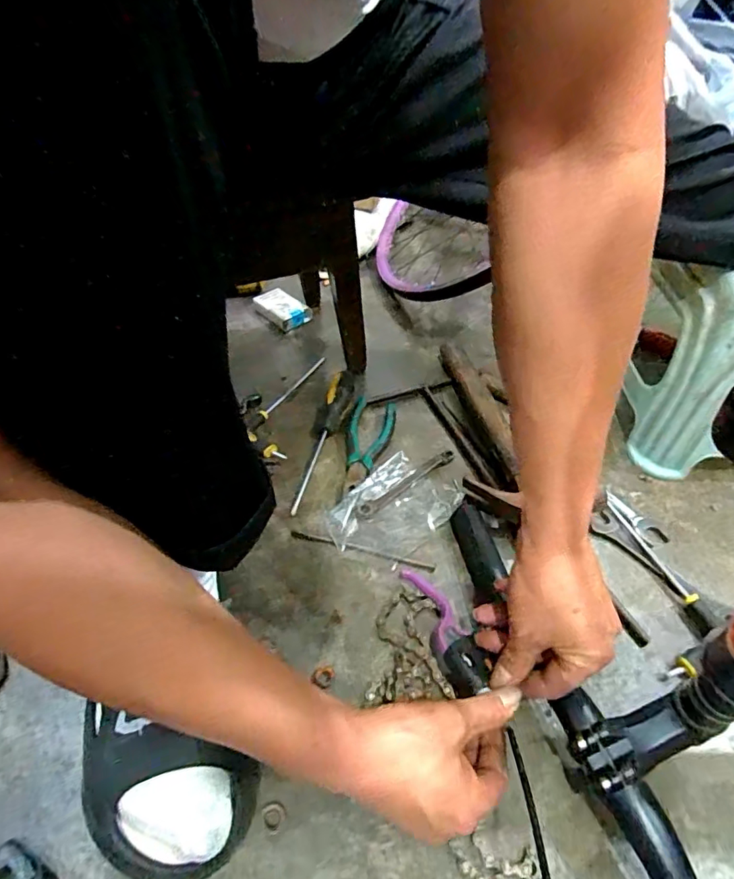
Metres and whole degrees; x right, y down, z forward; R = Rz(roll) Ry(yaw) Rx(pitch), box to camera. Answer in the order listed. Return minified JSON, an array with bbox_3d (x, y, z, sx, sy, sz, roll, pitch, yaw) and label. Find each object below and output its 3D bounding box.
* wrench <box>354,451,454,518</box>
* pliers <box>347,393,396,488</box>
[{"bbox_3d":[0.047,0.049,0.589,0.146,0.004,0.018,-30,53,-28],"label":"wrench"},{"bbox_3d":[0.002,0.002,0.625,0.056,0.018,0.144,5,45,3],"label":"pliers"}]

